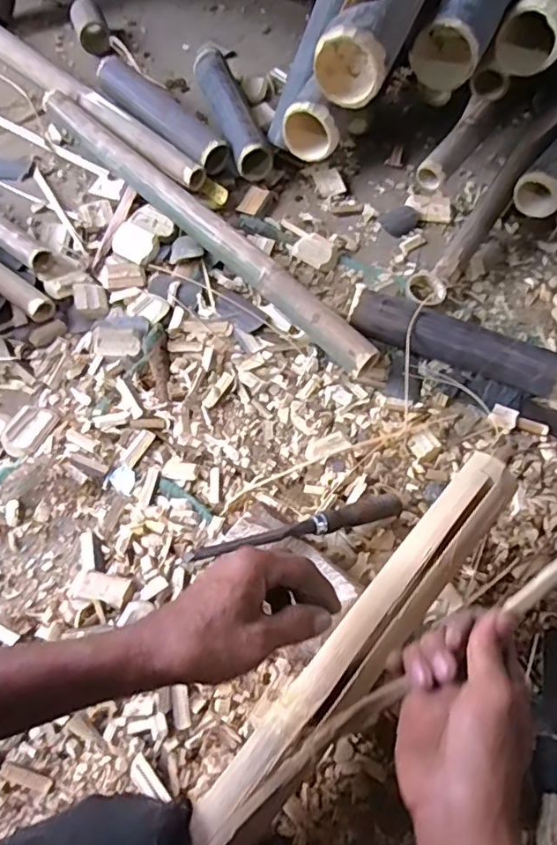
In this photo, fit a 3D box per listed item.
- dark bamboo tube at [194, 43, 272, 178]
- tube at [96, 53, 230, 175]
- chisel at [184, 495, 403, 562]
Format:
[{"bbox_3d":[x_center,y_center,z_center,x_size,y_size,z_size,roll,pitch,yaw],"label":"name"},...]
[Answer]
[{"bbox_3d":[-0.078,-0.494,0.882,0.063,0.054,0.284,-19,68,-10],"label":"dark bamboo tube"},{"bbox_3d":[-0.184,-0.471,0.867,0.062,0.050,0.272,-40,73,-18],"label":"tube"},{"bbox_3d":[0.024,0.107,0.575,0.238,0.032,0.026,-10,66,-21],"label":"chisel"}]

